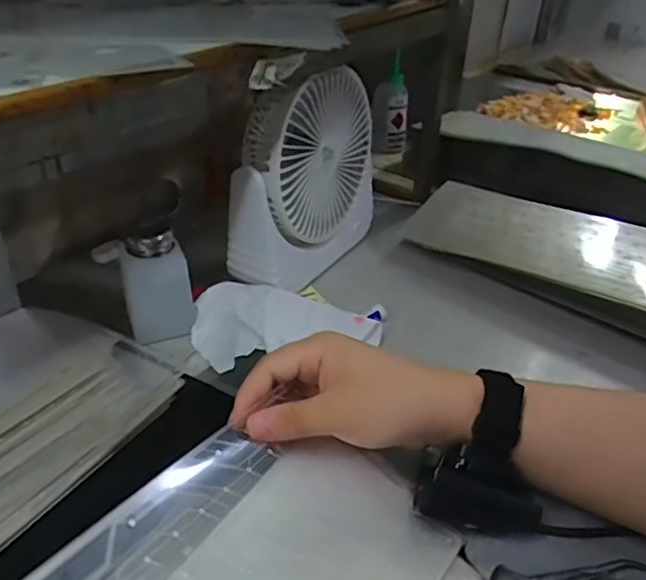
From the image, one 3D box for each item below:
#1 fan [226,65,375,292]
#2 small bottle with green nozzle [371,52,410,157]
[{"bbox_3d":[-0.015,-0.113,0.586,0.065,0.184,0.188,19,37,24],"label":"fan"},{"bbox_3d":[0.101,-0.269,0.886,0.053,0.139,0.038,4,33,3],"label":"small bottle with green nozzle"}]

